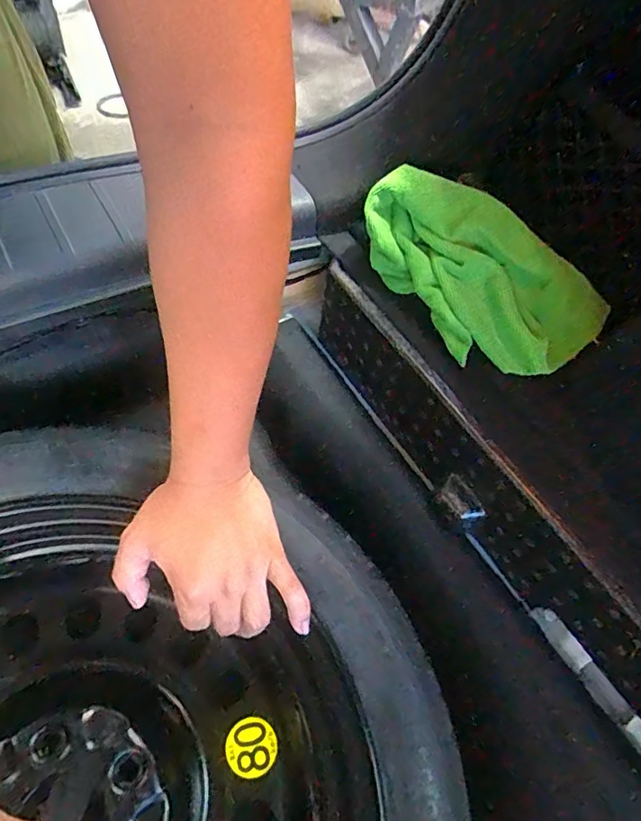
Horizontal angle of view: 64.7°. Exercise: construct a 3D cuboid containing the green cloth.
[{"bbox_3d":[0.140,-0.128,0.453,0.125,0.039,0.218,-39,80,2],"label":"green cloth"}]

